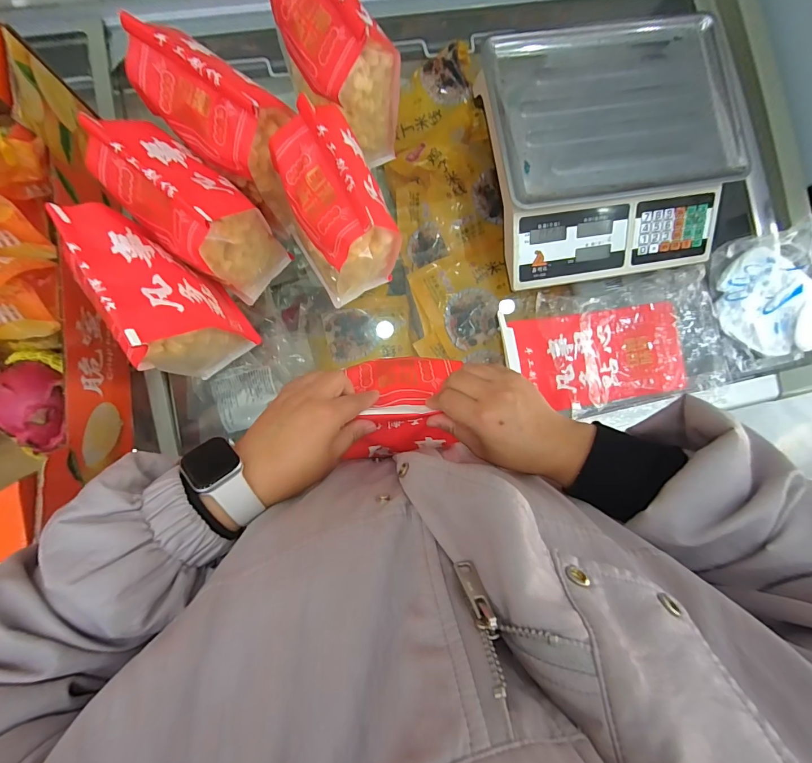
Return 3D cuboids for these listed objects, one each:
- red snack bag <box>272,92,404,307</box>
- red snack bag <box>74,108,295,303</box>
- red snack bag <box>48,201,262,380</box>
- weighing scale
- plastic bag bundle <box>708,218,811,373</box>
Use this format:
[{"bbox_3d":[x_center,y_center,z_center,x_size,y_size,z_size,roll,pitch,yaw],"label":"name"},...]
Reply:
[{"bbox_3d":[-0.082,-0.195,0.478,0.096,0.218,0.139,-30,87,-8],"label":"red snack bag"},{"bbox_3d":[-0.237,-0.188,0.458,0.137,0.211,0.103,34,82,-1],"label":"red snack bag"},{"bbox_3d":[-0.268,-0.085,0.453,0.101,0.216,0.146,-35,88,-8],"label":"red snack bag"},{"bbox_3d":[0.285,-0.328,0.567,0.343,0.090,0.335,-9,85,-6],"label":"weighing scale"},{"bbox_3d":[0.571,-0.128,0.621,0.175,0.046,0.203,-12,85,-6],"label":"plastic bag bundle"}]

